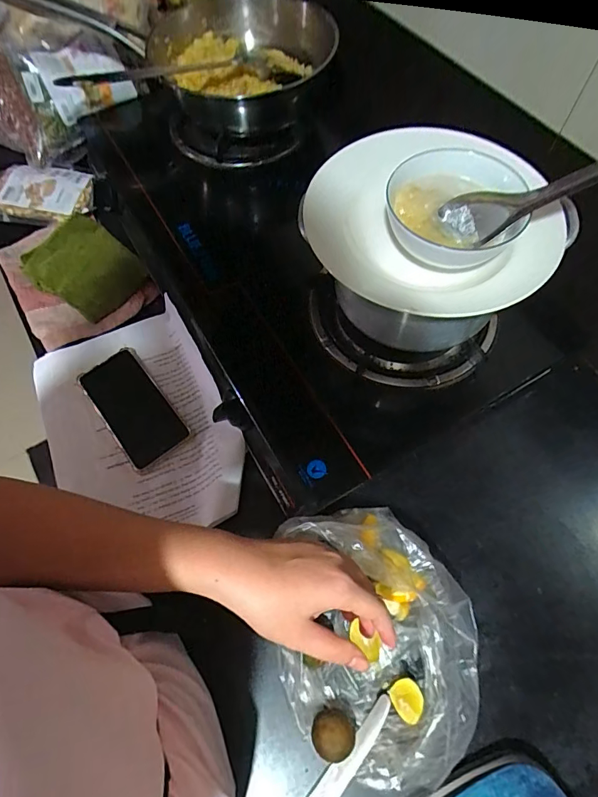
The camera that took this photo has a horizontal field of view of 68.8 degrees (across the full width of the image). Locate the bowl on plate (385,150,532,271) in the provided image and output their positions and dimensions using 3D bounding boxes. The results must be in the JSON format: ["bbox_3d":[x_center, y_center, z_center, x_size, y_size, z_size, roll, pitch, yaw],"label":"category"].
[{"bbox_3d":[0.124,-0.157,0.351,0.097,0.038,0.102,0,64,0],"label":"bowl on plate"}]

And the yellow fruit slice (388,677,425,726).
[{"bbox_3d":[0.100,0.278,0.402,0.027,0.013,0.033,-32,68,-15],"label":"yellow fruit slice"}]

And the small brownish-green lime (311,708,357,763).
[{"bbox_3d":[0.030,0.292,0.379,0.037,0.029,0.034,0,64,0],"label":"small brownish-green lime"}]

